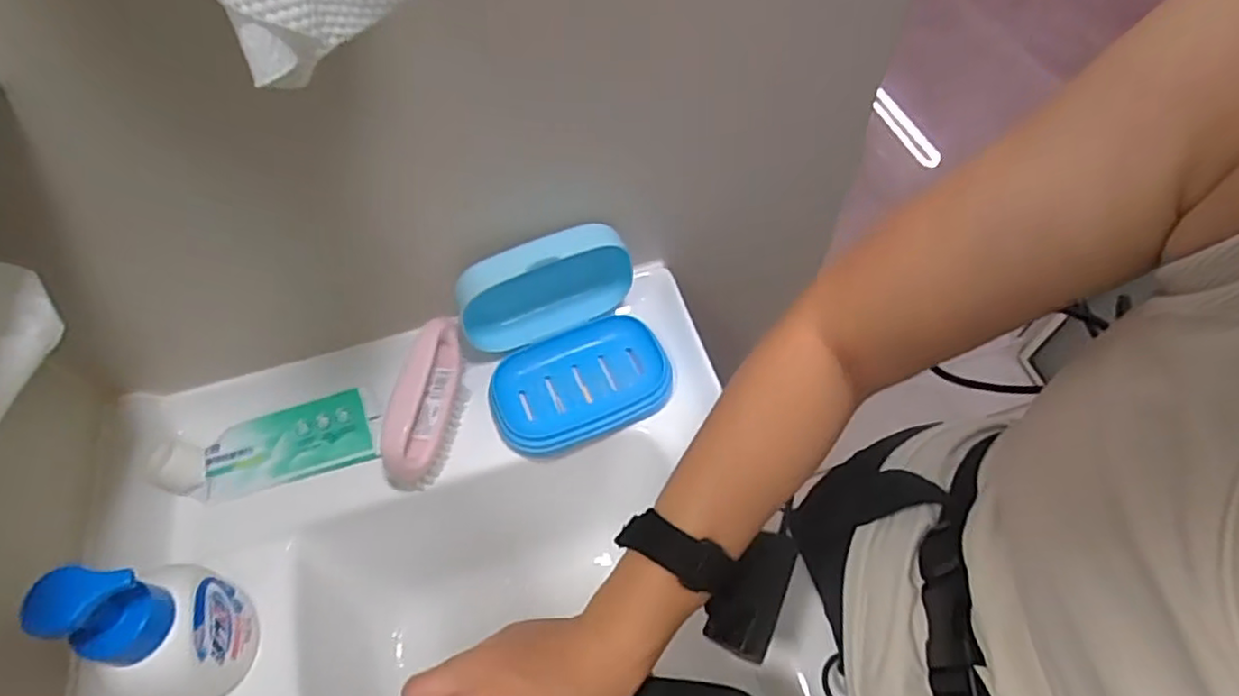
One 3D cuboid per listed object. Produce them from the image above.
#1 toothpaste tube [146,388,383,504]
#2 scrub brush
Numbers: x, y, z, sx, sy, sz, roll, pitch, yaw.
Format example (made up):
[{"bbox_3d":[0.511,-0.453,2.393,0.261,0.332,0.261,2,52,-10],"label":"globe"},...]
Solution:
[{"bbox_3d":[-0.281,0.082,0.524,0.168,0.030,0.059,-15,85,-7],"label":"toothpaste tube"},{"bbox_3d":[-0.154,0.045,0.523,0.039,0.063,0.138,8,74,6],"label":"scrub brush"}]

